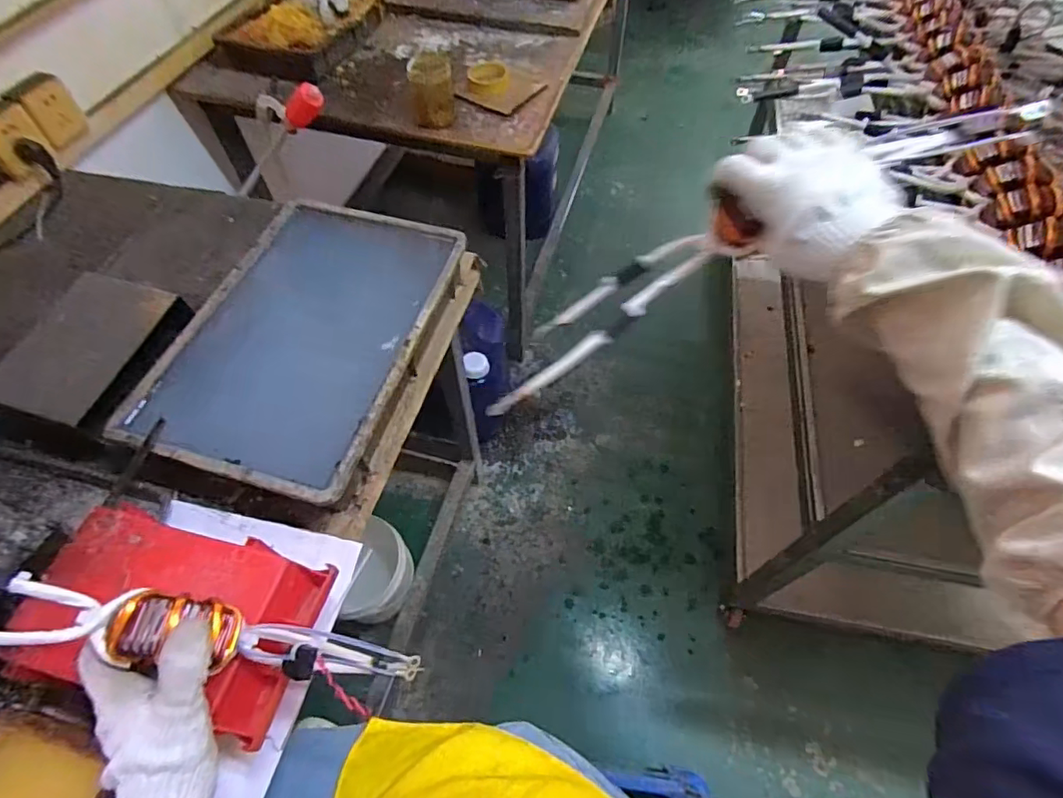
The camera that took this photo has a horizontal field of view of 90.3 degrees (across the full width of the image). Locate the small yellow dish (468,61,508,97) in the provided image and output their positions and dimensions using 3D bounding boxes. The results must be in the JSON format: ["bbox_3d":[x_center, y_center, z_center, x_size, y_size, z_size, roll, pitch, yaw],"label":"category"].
[{"bbox_3d":[-0.091,-0.676,1.123,0.082,0.040,0.078,0,58,0],"label":"small yellow dish"}]

